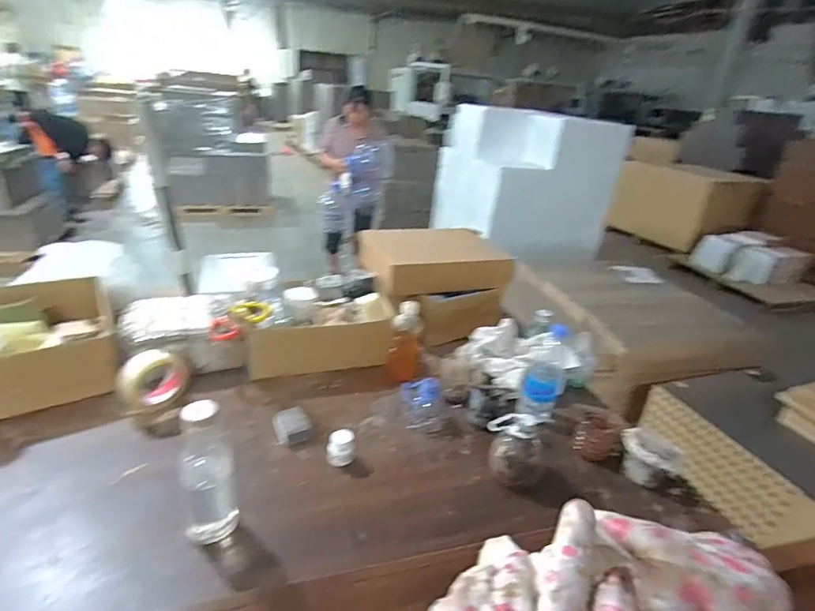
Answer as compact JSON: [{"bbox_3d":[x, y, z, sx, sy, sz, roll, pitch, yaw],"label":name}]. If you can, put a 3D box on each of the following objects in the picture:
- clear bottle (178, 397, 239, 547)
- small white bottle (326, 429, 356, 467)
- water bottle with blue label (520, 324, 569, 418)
[{"bbox_3d":[-0.269,0.224,0.632,0.071,0.202,0.058,-7,28,-25],"label":"clear bottle"},{"bbox_3d":[-0.113,0.246,0.805,0.051,0.060,0.037,0,26,-12],"label":"small white bottle"},{"bbox_3d":[0.282,0.136,0.969,0.077,0.192,0.063,14,26,17],"label":"water bottle with blue label"}]

